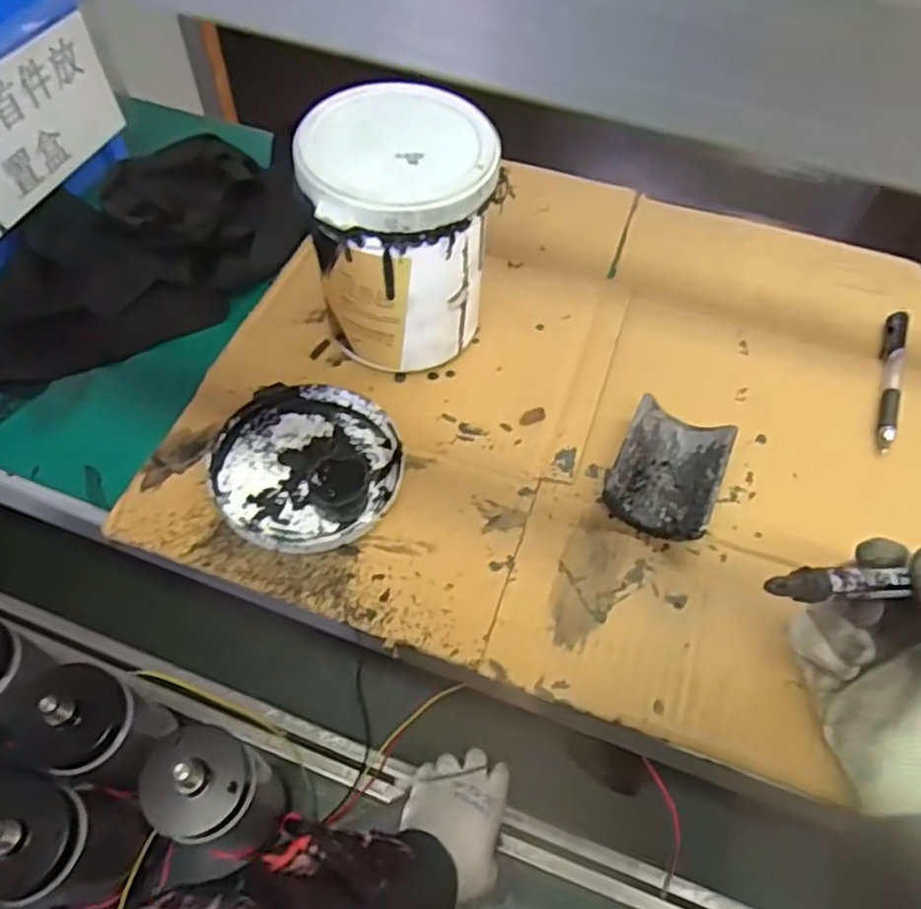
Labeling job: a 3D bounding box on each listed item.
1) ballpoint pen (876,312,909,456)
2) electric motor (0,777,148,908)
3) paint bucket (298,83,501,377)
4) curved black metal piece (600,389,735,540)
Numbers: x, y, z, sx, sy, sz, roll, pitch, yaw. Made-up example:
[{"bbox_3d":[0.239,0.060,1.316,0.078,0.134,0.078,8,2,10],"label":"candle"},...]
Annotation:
[{"bbox_3d":[0.313,-0.057,0.510,0.015,0.011,0.143,22,57,11],"label":"ballpoint pen"},{"bbox_3d":[-0.331,0.319,0.580,0.086,0.215,0.088,14,56,6],"label":"electric motor"},{"bbox_3d":[-0.039,-0.136,0.464,0.109,0.153,0.109,2,56,-3],"label":"paint bucket"},{"bbox_3d":[0.132,0.011,0.450,0.064,0.024,0.087,23,58,11],"label":"curved black metal piece"}]

